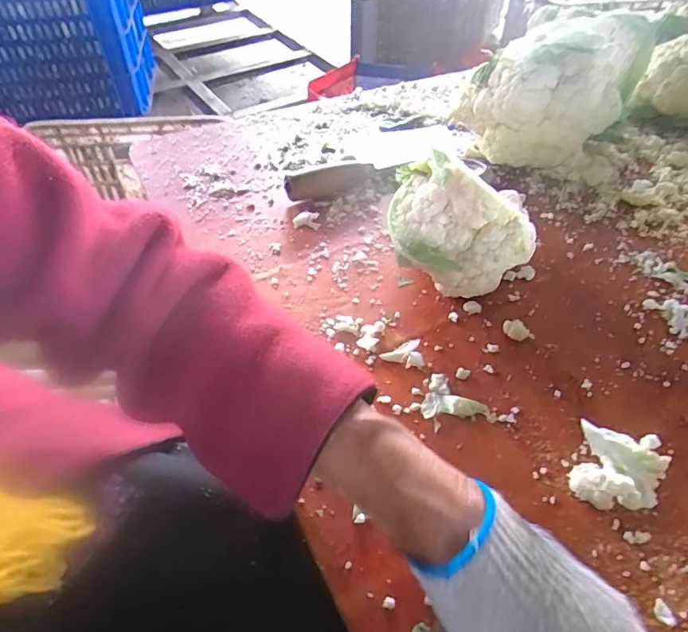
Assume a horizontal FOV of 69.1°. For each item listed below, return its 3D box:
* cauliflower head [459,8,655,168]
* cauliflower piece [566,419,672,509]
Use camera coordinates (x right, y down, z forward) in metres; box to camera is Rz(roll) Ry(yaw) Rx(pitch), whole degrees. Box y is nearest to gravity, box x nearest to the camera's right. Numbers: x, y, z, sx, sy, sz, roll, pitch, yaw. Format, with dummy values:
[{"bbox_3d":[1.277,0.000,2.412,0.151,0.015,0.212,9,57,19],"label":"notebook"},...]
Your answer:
[{"bbox_3d":[0.215,-0.227,0.532,0.142,0.145,0.146,27,53,22],"label":"cauliflower head"},{"bbox_3d":[0.169,0.093,0.307,0.050,0.031,0.045,14,50,13],"label":"cauliflower piece"}]

